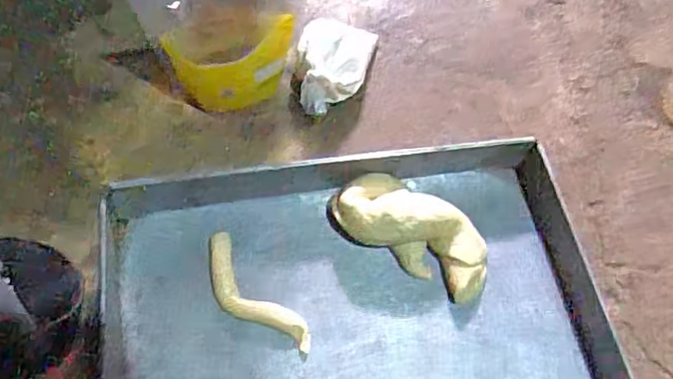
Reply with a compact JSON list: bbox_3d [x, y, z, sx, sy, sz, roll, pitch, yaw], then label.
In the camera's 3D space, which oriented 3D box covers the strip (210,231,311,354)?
[{"bbox_3d":[-0.078,0.100,0.527,0.044,0.022,0.130,-39,72,-19],"label":"strip"}]

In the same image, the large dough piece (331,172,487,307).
[{"bbox_3d":[0.075,0.038,0.551,0.158,0.044,0.071,29,66,11],"label":"large dough piece"}]

